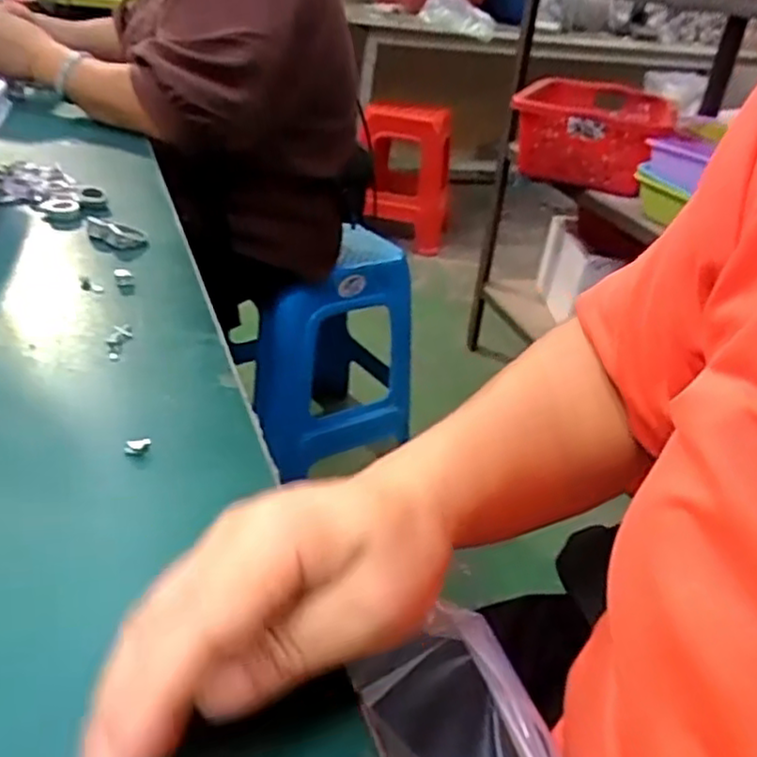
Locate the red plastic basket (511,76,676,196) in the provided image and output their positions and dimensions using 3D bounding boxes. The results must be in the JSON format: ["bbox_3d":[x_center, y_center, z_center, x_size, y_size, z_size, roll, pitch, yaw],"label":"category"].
[{"bbox_3d":[0.476,-0.533,1.502,0.276,0.148,0.449,18,32,19],"label":"red plastic basket"}]

